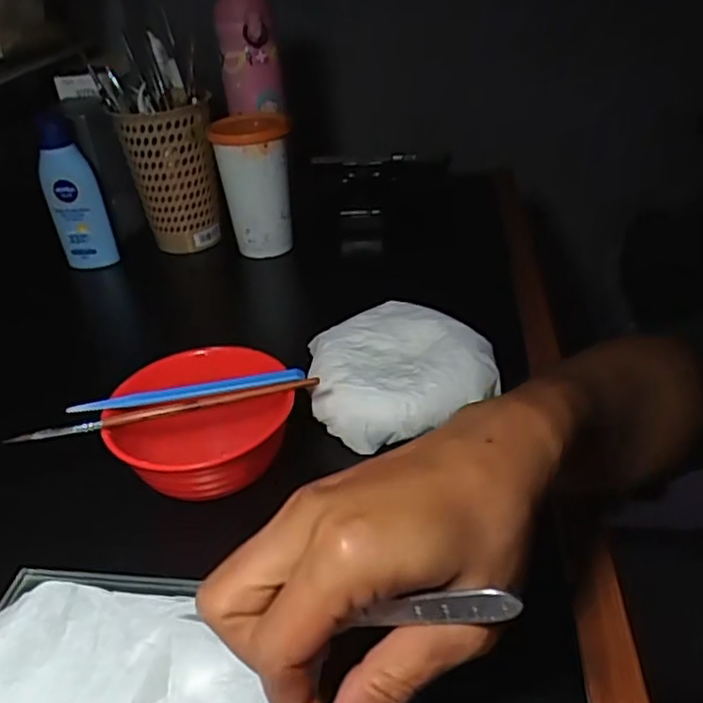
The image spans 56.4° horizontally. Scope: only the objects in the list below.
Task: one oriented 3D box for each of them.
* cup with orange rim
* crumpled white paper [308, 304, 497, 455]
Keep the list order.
[{"bbox_3d":[-0.094,-0.164,0.647,0.068,0.125,0.072,-2,33,2],"label":"cup with orange rim"},{"bbox_3d":[0.027,0.010,0.441,0.114,0.031,0.108,-20,43,-19],"label":"crumpled white paper"}]

